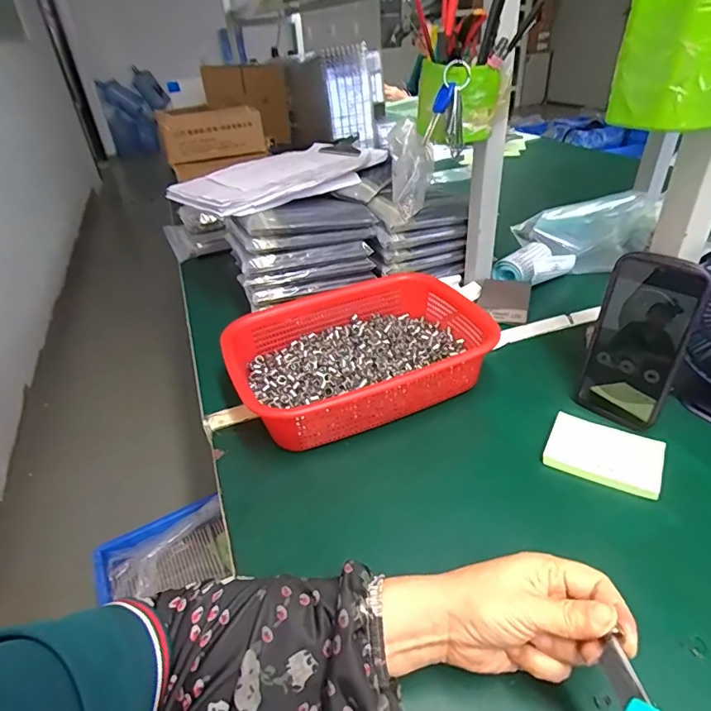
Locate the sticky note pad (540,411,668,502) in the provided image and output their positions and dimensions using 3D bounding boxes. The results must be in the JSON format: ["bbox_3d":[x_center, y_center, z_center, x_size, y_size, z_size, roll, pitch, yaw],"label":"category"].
[{"bbox_3d":[0.233,0.092,0.444,0.095,0.009,0.069,16,40,27],"label":"sticky note pad"}]

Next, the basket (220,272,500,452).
[{"bbox_3d":[0.005,-0.001,0.552,0.280,0.074,0.210,-17,37,-17],"label":"basket"}]

